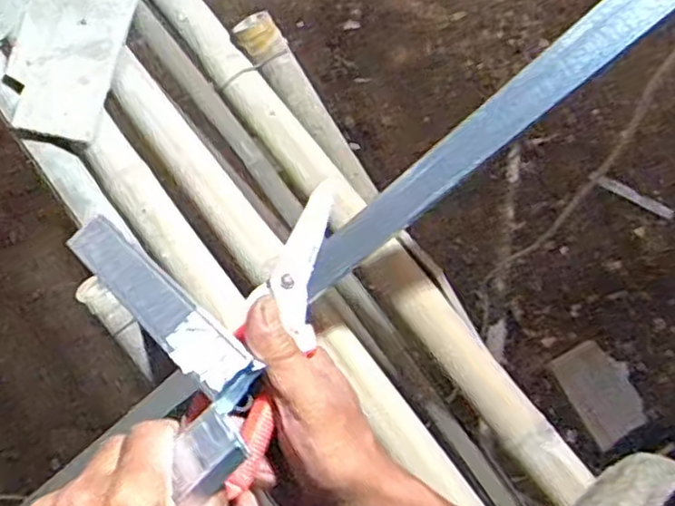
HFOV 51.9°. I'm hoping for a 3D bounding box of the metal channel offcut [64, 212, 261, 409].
[{"bbox_3d":[-0.099,0.026,0.381,0.027,0.016,0.152,-45,56,-13],"label":"metal channel offcut"}]

